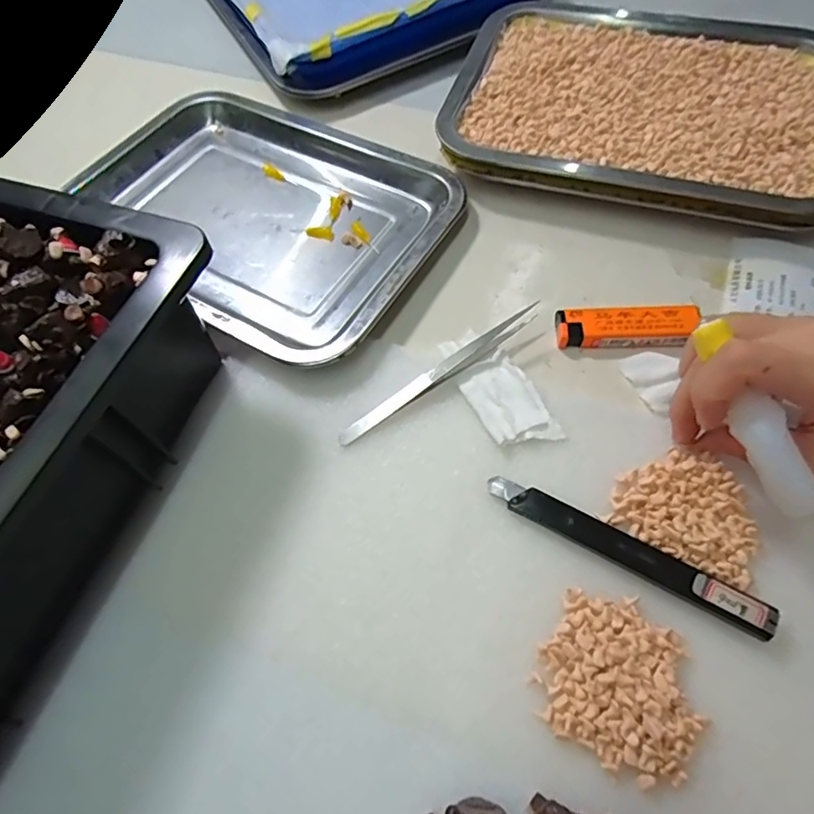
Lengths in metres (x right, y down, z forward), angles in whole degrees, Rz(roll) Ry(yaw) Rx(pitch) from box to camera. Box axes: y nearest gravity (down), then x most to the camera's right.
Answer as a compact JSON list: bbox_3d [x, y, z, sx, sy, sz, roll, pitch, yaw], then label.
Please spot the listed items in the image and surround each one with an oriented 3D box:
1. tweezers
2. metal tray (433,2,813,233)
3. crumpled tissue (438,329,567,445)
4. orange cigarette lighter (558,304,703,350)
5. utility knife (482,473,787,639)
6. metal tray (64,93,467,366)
[{"bbox_3d":[0.022,-0.021,0.310,0.140,0.004,0.014,-35,66,-14],"label":"tweezers"},{"bbox_3d":[0.167,-0.219,0.384,0.257,0.027,0.194,16,65,11],"label":"metal tray"},{"bbox_3d":[0.050,-0.012,0.302,0.036,0.006,0.080,-24,64,-9],"label":"crumpled tissue"},{"bbox_3d":[0.128,-0.046,0.315,0.079,0.015,0.023,1,63,4],"label":"orange cigarette lighter"},{"bbox_3d":[0.101,0.066,0.254,0.133,0.012,0.017,27,67,16],"label":"utility knife"},{"bbox_3d":[-0.105,-0.136,0.375,0.258,0.025,0.180,28,68,16],"label":"metal tray"}]

